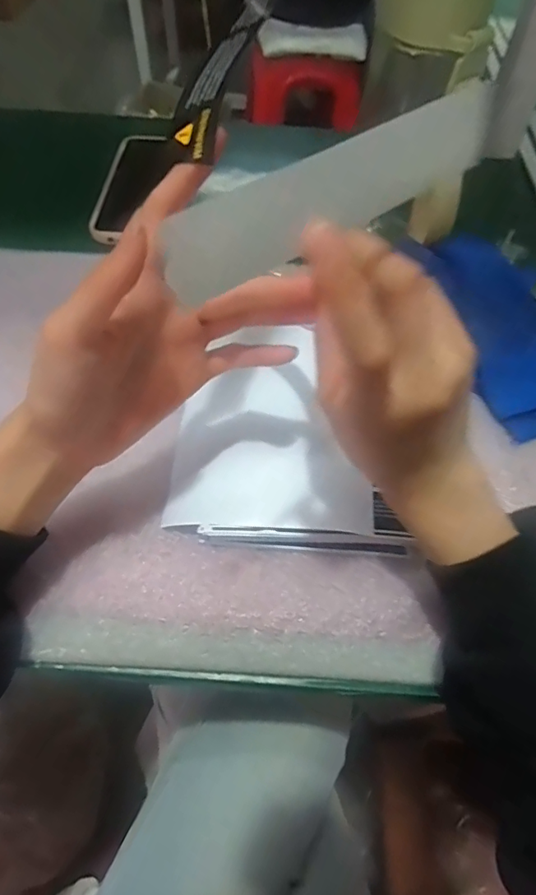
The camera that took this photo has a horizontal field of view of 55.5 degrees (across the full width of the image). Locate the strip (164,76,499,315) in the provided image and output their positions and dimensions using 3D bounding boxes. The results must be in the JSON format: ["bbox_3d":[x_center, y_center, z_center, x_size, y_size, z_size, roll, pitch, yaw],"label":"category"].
[{"bbox_3d":[0.023,-0.077,0.151,0.122,0.026,0.004,-33,51,-18],"label":"strip"}]

